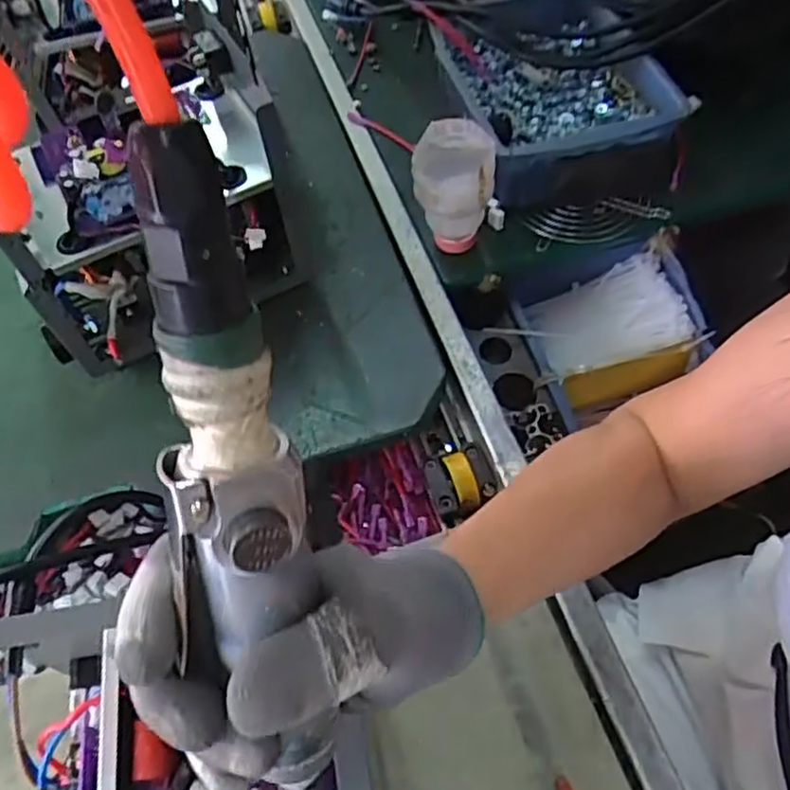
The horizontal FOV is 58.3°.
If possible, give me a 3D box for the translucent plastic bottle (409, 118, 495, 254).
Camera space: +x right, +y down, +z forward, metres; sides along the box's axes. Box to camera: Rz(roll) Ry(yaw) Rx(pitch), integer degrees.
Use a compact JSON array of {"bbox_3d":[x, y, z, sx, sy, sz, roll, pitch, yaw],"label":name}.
[{"bbox_3d":[0.050,-0.168,0.611,0.067,0.112,0.067,4,58,6],"label":"translucent plastic bottle"}]

